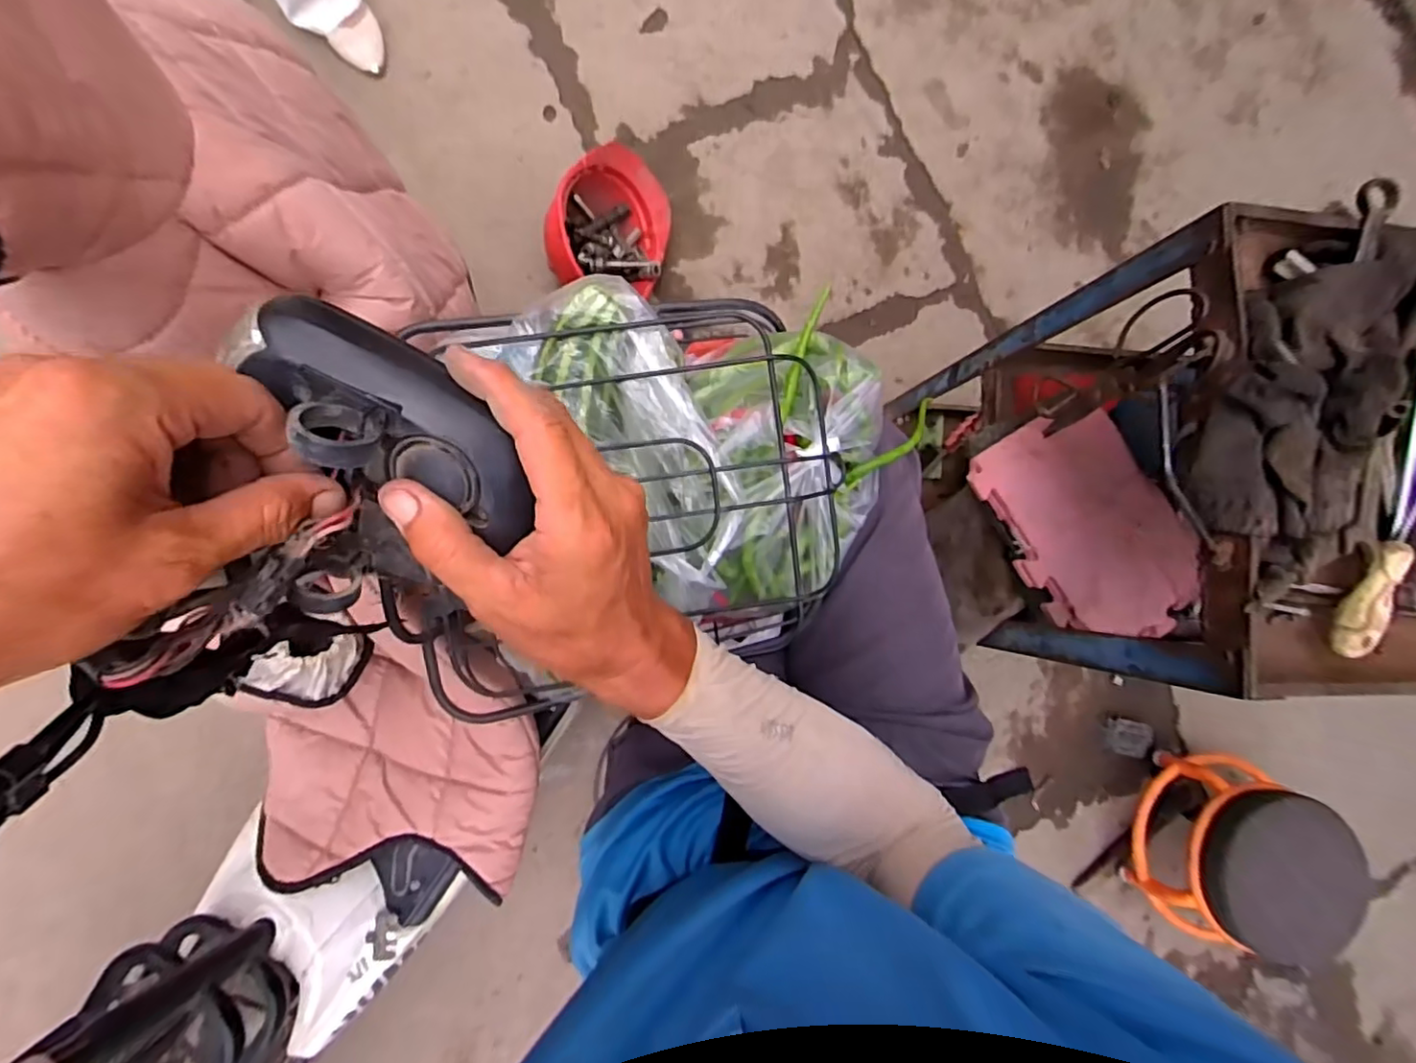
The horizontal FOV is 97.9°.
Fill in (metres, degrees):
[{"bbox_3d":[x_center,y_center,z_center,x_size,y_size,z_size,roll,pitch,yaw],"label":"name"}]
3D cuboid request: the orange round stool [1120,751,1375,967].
[{"bbox_3d":[0.913,0.563,1.073,0.264,0.234,0.299,39,82,-4],"label":"orange round stool"}]

